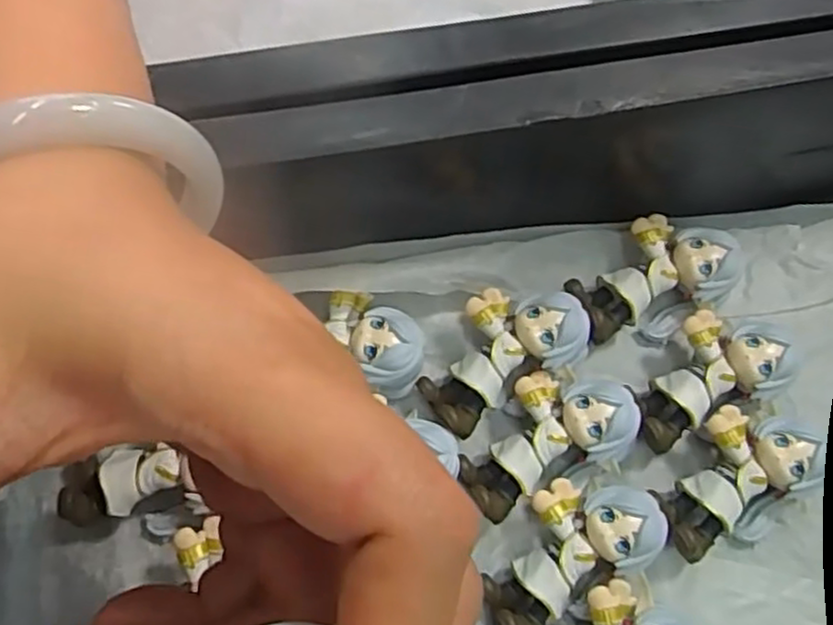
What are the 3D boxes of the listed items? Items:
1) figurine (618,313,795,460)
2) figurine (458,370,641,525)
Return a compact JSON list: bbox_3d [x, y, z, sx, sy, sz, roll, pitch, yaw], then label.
[{"bbox_3d":[0.100,0.021,0.256,0.059,0.021,0.035,-24,75,-9],"label":"figurine"},{"bbox_3d":[0.043,0.041,0.247,0.060,0.020,0.039,-19,75,-8],"label":"figurine"}]

